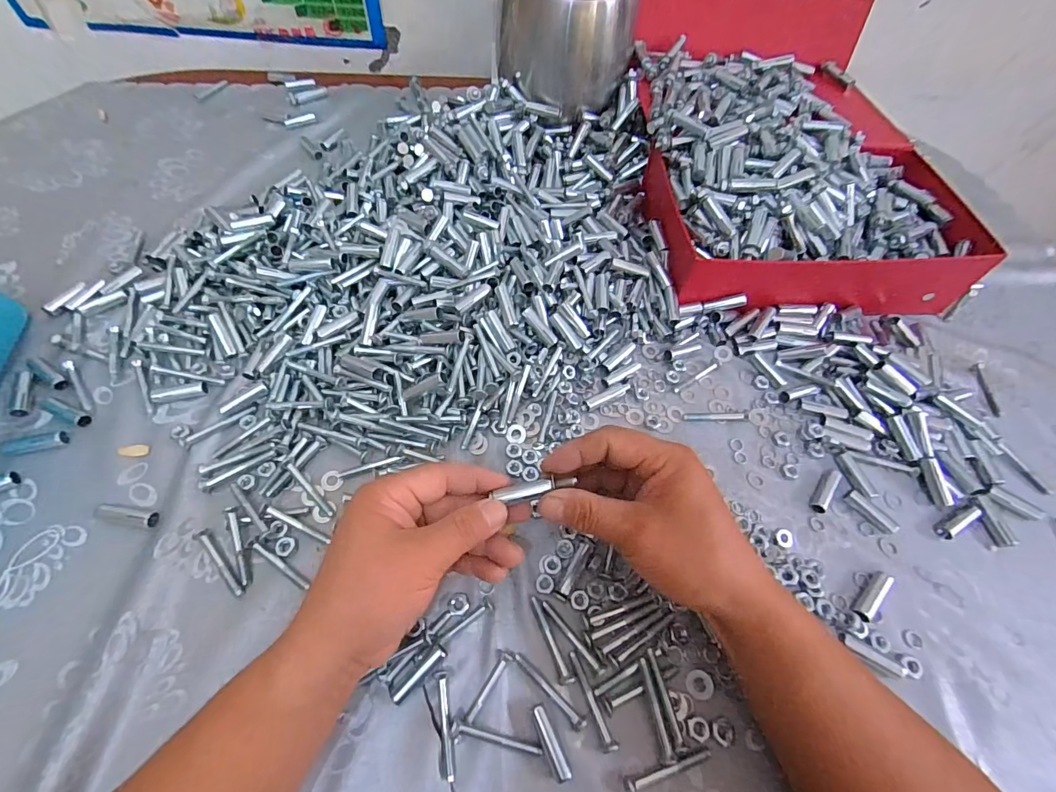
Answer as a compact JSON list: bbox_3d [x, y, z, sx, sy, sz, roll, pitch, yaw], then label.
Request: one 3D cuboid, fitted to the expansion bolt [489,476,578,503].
[{"bbox_3d":[0.006,0.057,0.283,0.050,0.008,0.010,-15,60,10],"label":"expansion bolt"}]

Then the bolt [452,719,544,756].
[{"bbox_3d":[-0.019,0.205,0.268,0.056,0.013,0.010,12,60,4],"label":"bolt"}]

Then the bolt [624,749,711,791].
[{"bbox_3d":[0.084,0.224,0.269,0.055,0.008,0.010,-11,61,-9],"label":"bolt"}]

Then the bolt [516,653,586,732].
[{"bbox_3d":[0.013,0.186,0.286,0.056,0.005,0.007,39,65,18],"label":"bolt"}]

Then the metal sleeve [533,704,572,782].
[{"bbox_3d":[0.014,0.209,0.272,0.009,0.007,0.040,-22,64,-15],"label":"metal sleeve"}]

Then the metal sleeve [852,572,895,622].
[{"bbox_3d":[0.251,0.146,0.328,0.045,0.009,0.013,-36,68,-21],"label":"metal sleeve"}]

